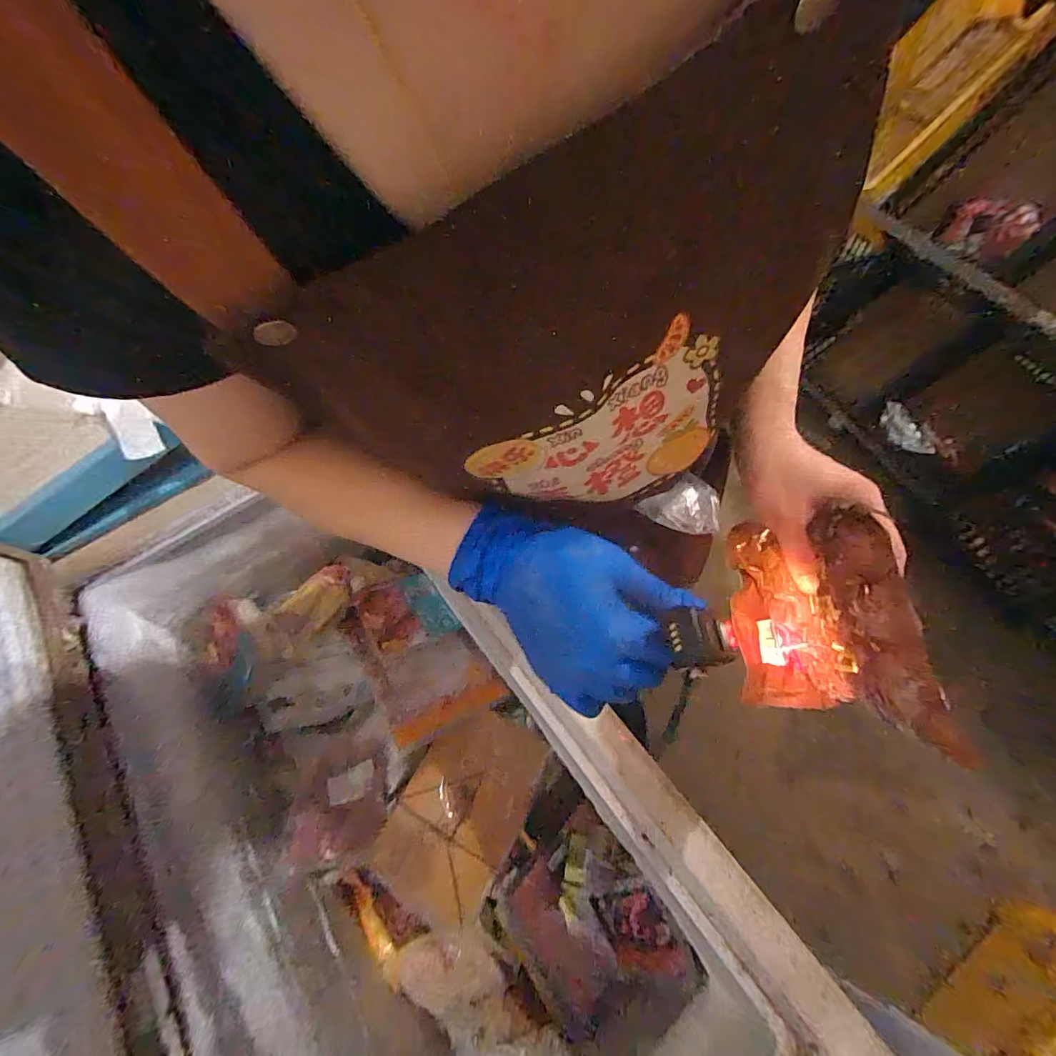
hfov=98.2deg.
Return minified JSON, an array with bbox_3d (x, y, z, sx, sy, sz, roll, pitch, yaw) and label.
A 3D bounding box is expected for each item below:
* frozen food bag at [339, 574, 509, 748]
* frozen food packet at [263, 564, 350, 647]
[{"bbox_3d":[-0.176,0.199,0.736,0.170,0.021,0.249,-22,73,-39],"label":"frozen food bag"},{"bbox_3d":[-0.335,0.119,0.707,0.069,0.027,0.146,25,64,17],"label":"frozen food packet"}]

